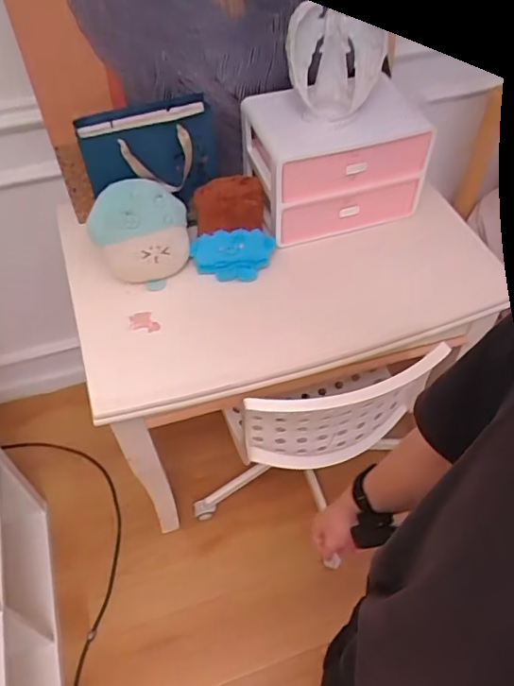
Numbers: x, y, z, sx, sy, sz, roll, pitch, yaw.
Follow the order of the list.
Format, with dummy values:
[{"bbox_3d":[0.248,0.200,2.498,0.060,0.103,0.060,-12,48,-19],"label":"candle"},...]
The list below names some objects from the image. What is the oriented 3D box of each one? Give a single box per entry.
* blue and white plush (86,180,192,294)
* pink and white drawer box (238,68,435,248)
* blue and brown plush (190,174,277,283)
[{"bbox_3d":[-0.237,-0.221,1.130,0.193,0.178,0.137,-15,53,-7],"label":"blue and white plush"},{"bbox_3d":[0.174,-0.420,1.209,0.362,0.257,0.248,-19,54,-10],"label":"pink and white drawer box"},{"bbox_3d":[-0.057,-0.250,1.189,0.177,0.136,0.172,-6,53,0],"label":"blue and brown plush"}]

